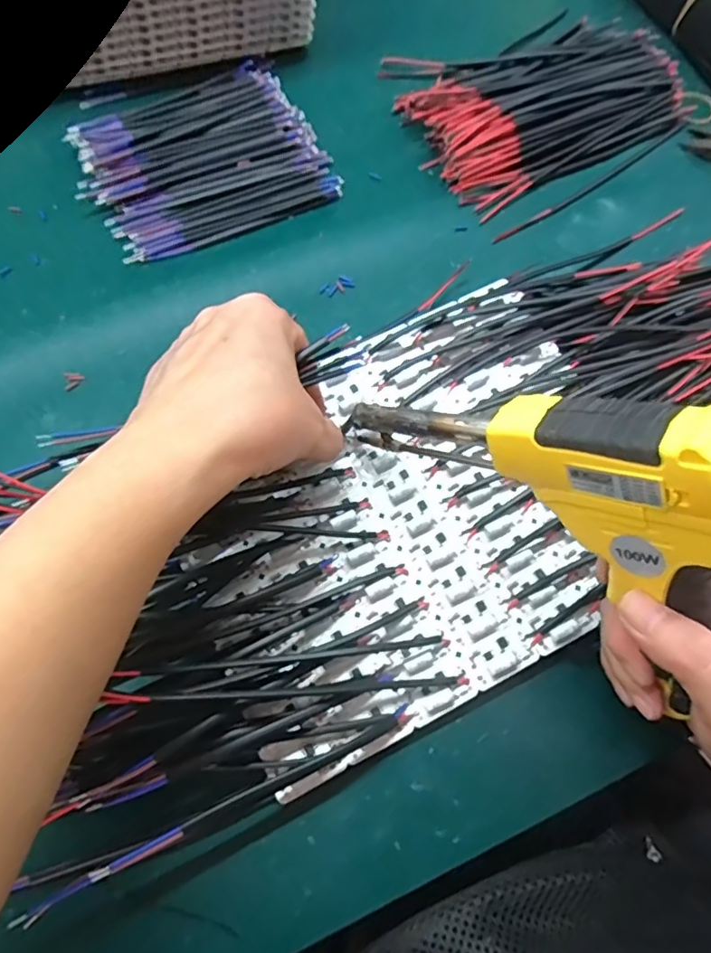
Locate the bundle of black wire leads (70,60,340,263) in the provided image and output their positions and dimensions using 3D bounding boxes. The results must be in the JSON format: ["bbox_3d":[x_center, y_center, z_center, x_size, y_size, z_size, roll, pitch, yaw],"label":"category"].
[{"bbox_3d":[-0.106,-0.224,0.401,0.157,0.020,0.137,-25,71,-11],"label":"bundle of black wire leads"}]

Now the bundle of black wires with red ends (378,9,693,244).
[{"bbox_3d":[0.135,-0.280,0.428,0.202,0.020,0.175,-27,72,-11],"label":"bundle of black wires with red ends"}]

